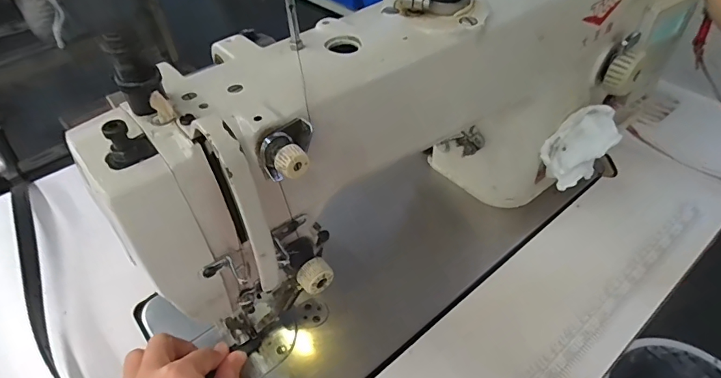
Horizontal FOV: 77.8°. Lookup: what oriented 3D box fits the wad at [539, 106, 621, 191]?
[{"bbox_3d":[0.206,-0.037,0.413,0.065,0.058,0.046,-31,52,-24],"label":"wad"}]

